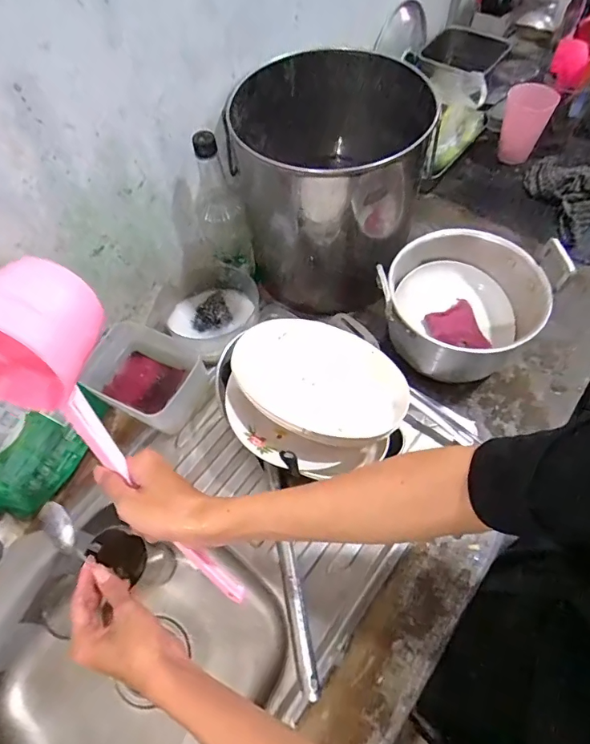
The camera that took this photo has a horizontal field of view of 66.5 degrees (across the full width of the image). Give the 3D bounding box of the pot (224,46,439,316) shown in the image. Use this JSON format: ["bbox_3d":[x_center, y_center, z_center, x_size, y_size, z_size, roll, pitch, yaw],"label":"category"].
[{"bbox_3d":[0.052,-0.290,0.696,0.261,0.269,0.275,-1,61,3],"label":"pot"}]

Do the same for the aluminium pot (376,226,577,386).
[{"bbox_3d":[0.242,-0.096,0.658,0.209,0.163,0.194,-1,61,3],"label":"aluminium pot"}]

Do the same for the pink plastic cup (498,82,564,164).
[{"bbox_3d":[0.433,-0.469,0.858,0.083,0.136,0.074,24,65,16],"label":"pink plastic cup"}]

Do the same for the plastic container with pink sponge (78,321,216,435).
[{"bbox_3d":[-0.219,0.004,0.676,0.166,0.073,0.131,26,65,17],"label":"plastic container with pink sponge"}]

